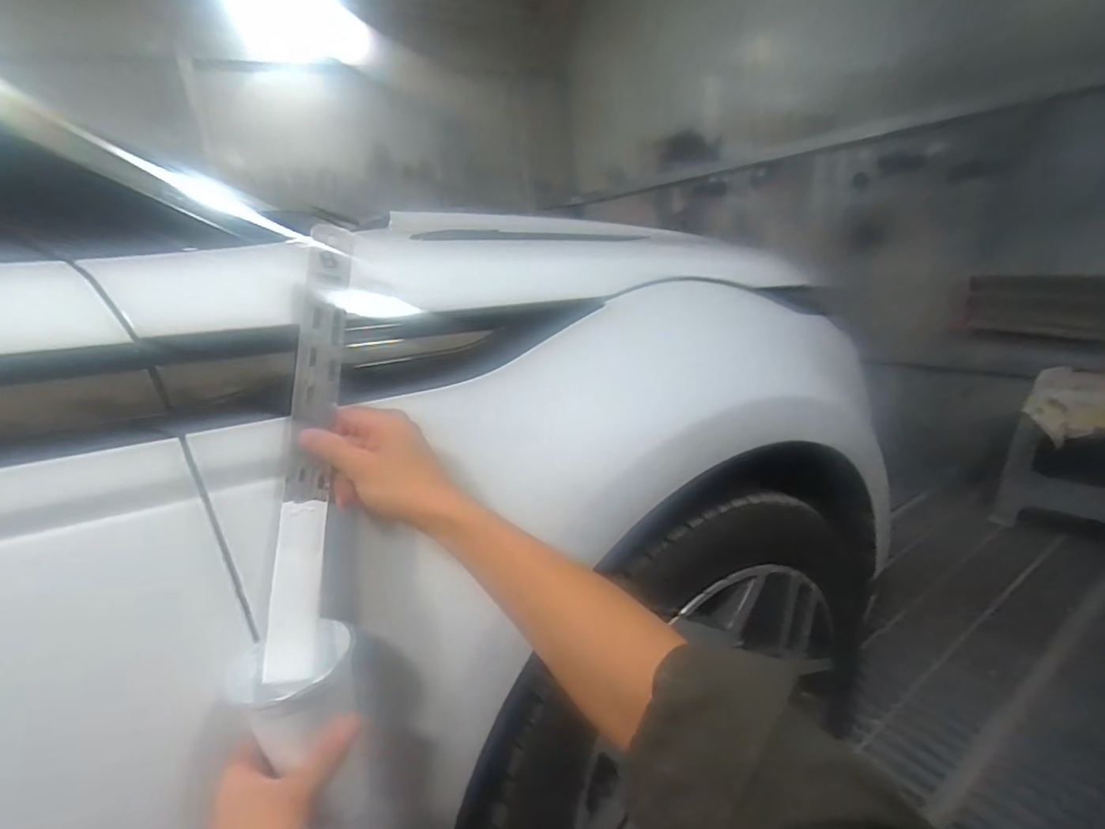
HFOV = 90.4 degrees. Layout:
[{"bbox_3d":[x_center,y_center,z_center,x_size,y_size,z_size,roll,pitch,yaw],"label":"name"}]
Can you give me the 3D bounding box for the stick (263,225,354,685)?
[{"bbox_3d":[-0.186,0.026,0.422,0.035,0.342,0.009,5,-4,-19],"label":"stick"}]

